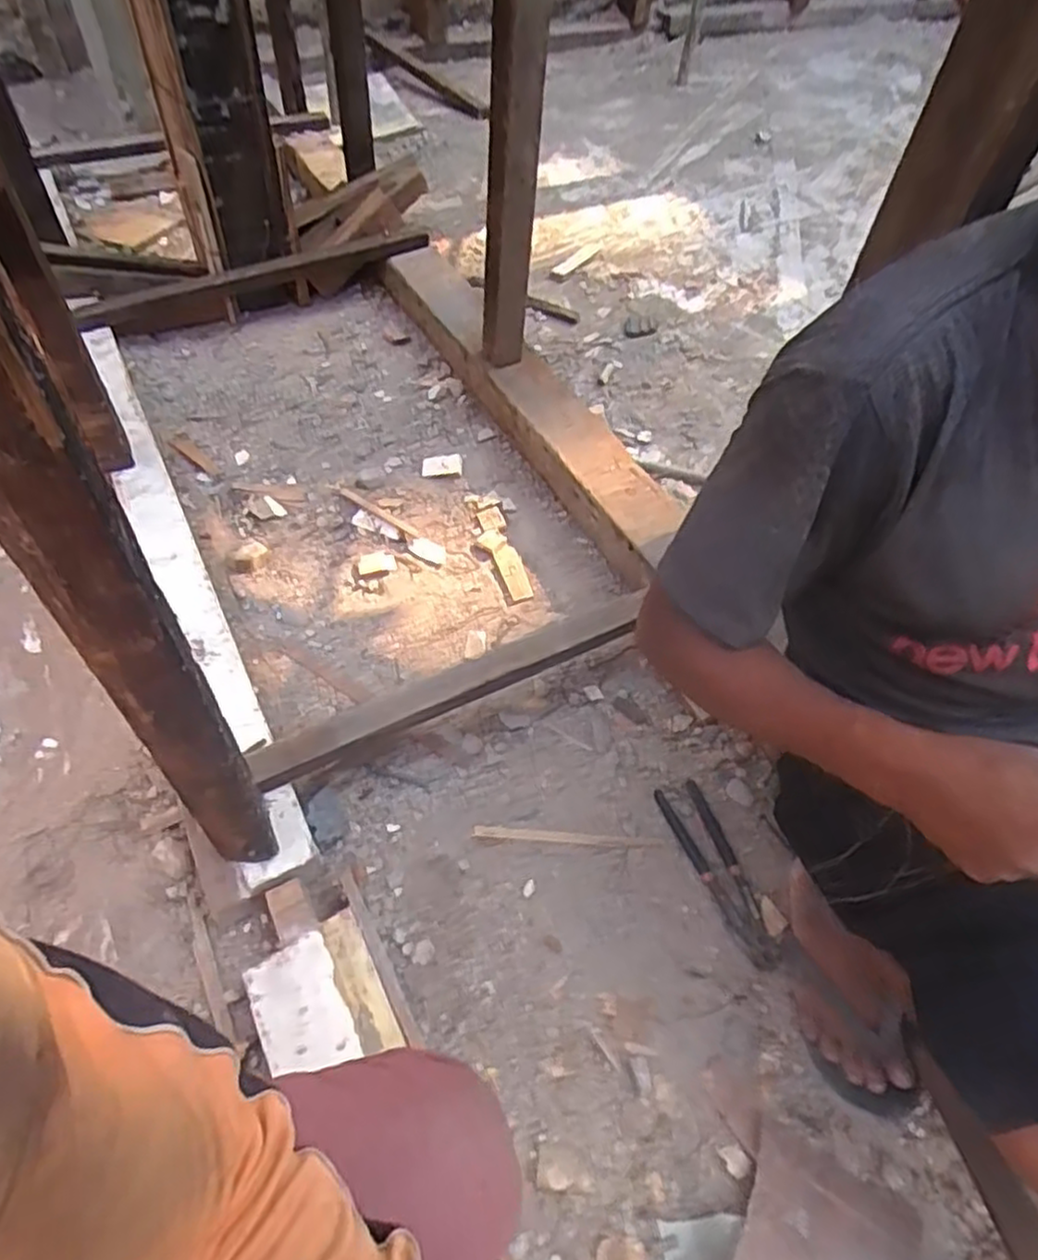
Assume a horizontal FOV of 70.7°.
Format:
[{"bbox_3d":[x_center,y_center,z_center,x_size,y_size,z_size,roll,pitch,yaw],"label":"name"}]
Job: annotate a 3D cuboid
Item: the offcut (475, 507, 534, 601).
[{"bbox_3d":[-0.026,-0.115,1.128,0.049,0.016,0.189,-12,55,-14],"label":"offcut"}]

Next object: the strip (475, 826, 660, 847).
[{"bbox_3d":[0.057,0.245,0.866,0.220,0.007,0.014,4,53,-2],"label":"strip"}]

